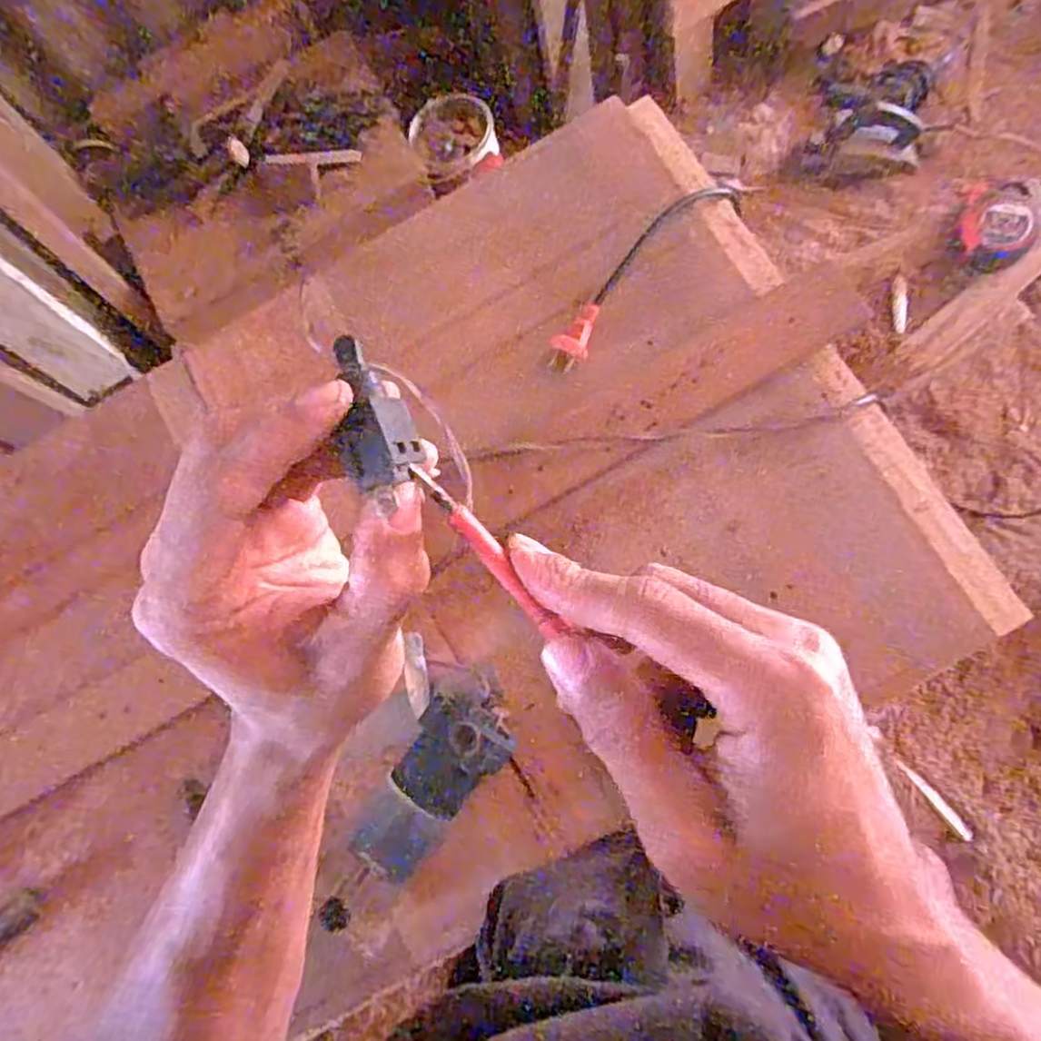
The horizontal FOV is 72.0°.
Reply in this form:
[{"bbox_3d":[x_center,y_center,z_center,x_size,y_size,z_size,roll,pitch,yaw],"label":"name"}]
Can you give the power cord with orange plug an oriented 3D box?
[{"bbox_3d":[0.124,-0.250,0.718,0.049,0.053,0.278,42,86,13],"label":"power cord with orange plug"}]

